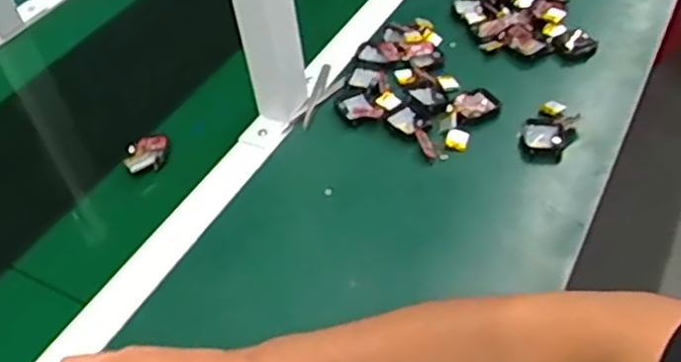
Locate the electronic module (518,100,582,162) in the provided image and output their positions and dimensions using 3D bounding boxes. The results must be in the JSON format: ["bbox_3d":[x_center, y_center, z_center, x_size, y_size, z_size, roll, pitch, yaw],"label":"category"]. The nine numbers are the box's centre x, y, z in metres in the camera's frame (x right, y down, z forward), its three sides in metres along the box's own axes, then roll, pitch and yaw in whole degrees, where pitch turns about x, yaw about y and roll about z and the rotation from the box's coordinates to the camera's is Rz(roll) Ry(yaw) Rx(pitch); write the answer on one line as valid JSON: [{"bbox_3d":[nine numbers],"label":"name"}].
[{"bbox_3d":[0.201,-0.047,0.652,0.045,0.016,0.080,26,54,27],"label":"electronic module"}]

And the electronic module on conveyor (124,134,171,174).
[{"bbox_3d":[-0.195,-0.028,0.686,0.047,0.012,0.042,-20,48,-12],"label":"electronic module on conveyor"}]

